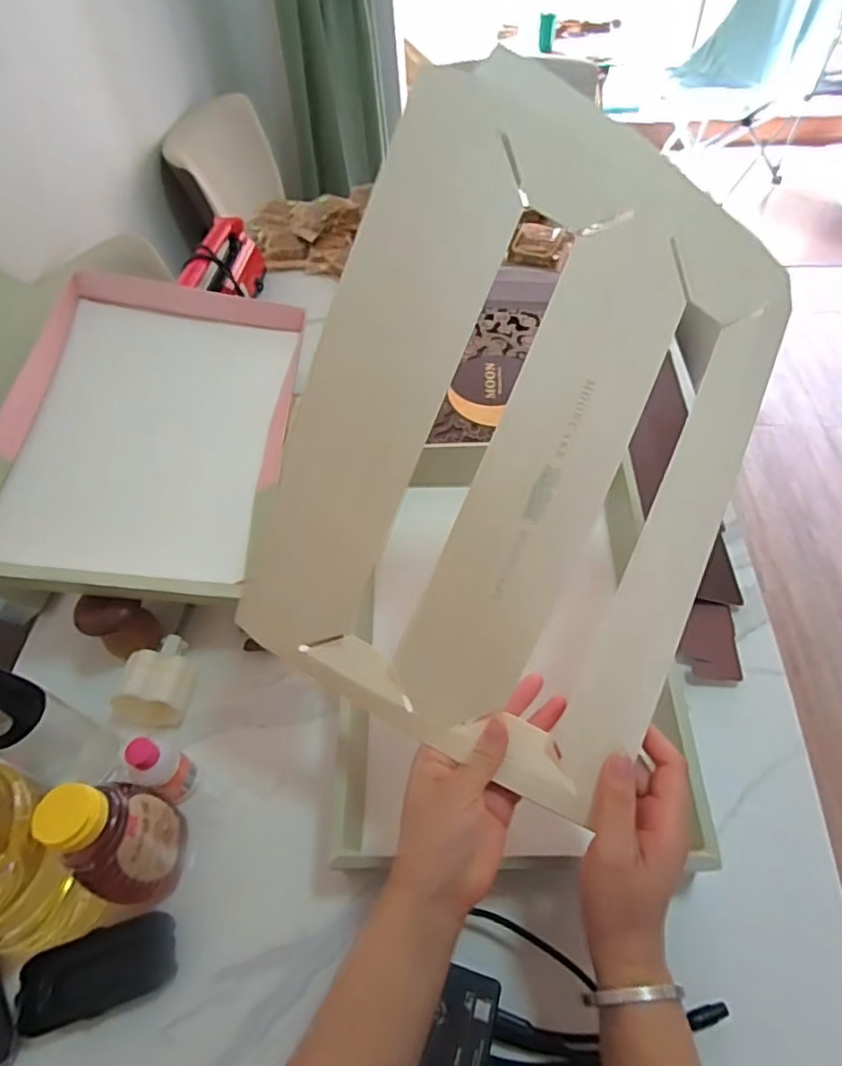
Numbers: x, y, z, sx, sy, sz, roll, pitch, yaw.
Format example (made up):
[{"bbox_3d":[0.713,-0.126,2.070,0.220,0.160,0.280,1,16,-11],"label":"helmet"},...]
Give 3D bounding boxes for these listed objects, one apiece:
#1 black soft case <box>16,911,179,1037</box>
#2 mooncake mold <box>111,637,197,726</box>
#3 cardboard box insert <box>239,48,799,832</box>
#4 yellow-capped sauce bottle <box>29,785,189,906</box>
[{"bbox_3d":[-0.243,0.330,0.449,0.109,0.019,0.053,-15,53,-7],"label":"black soft case"},{"bbox_3d":[-0.259,0.141,0.588,0.061,0.051,0.088,-2,53,2],"label":"mooncake mold"},{"bbox_3d":[0.062,-0.044,0.376,0.277,0.387,0.044,21,10,-6],"label":"cardboard box insert"},{"bbox_3d":[-0.233,0.235,0.455,0.051,0.160,0.075,-7,52,7],"label":"yellow-capped sauce bottle"}]

